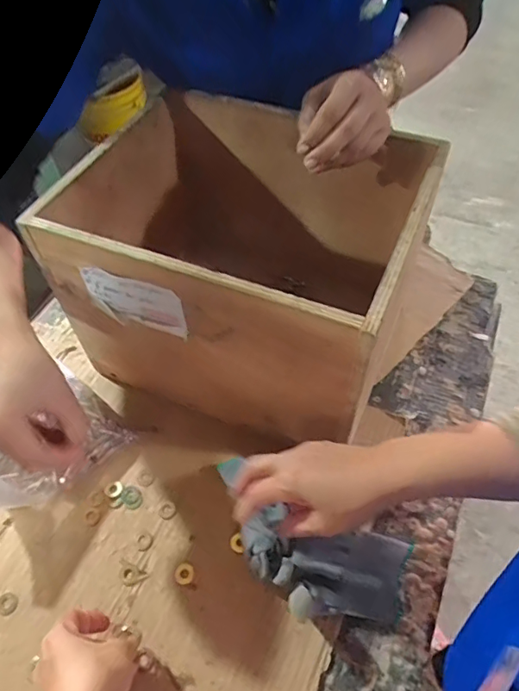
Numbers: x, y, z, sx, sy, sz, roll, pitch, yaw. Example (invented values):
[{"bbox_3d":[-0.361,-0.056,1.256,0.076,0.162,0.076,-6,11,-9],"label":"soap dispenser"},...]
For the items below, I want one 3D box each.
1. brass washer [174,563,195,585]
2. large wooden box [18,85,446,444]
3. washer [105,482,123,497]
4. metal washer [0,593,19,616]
[{"bbox_3d":[-0.072,0.218,0.473,0.018,0.004,0.018,-2,54,2],"label":"brass washer"},{"bbox_3d":[-0.010,-0.083,0.546,0.318,0.237,0.259,19,57,16],"label":"large wooden box"},{"bbox_3d":[-0.154,0.152,0.524,0.018,0.004,0.017,-21,55,-11],"label":"washer"},{"bbox_3d":[-0.237,0.243,0.465,0.020,0.004,0.018,29,61,22],"label":"metal washer"}]

